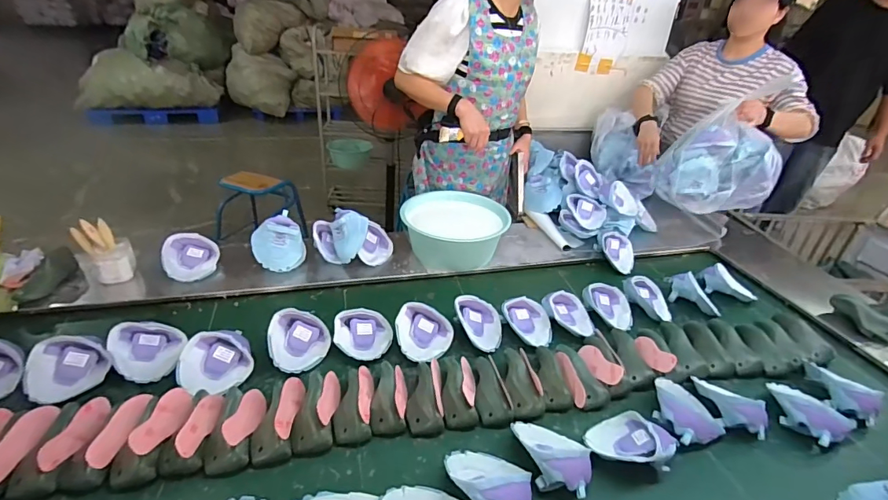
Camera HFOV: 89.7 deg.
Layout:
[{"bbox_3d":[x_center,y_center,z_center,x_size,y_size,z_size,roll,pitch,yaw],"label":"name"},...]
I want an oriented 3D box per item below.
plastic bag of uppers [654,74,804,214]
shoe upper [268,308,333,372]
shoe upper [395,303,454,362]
[{"bbox_3d":[0.877,-0.315,1.391,0.314,0.393,0.248,23,35,30],"label":"plastic bag of uppers"},{"bbox_3d":[-0.308,0.190,0.954,0.124,0.067,0.124,-10,33,-23],"label":"shoe upper"},{"bbox_3d":[-0.043,0.186,1.002,0.128,0.073,0.127,1,30,-6],"label":"shoe upper"}]

